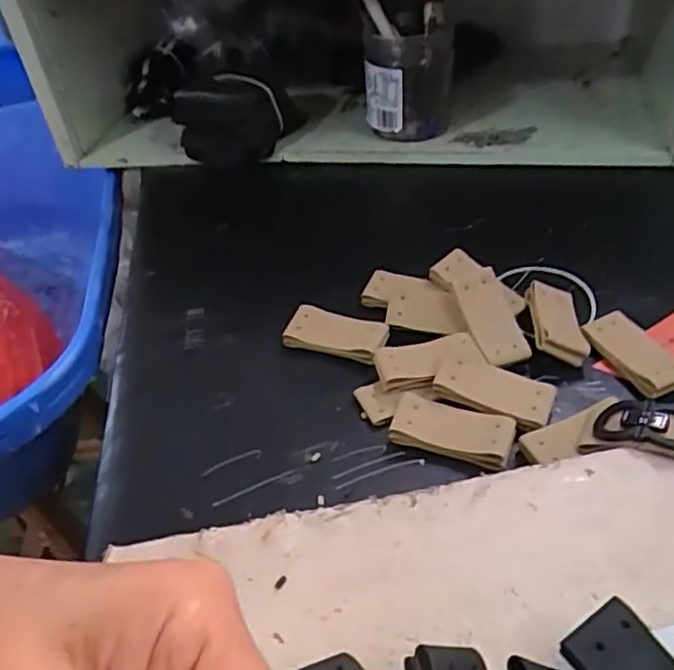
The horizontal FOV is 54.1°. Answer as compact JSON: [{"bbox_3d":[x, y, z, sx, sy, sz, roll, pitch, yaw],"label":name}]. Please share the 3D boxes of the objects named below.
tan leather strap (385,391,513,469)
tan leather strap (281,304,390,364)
[{"bbox_3d":[0.061,0.051,0.354,0.064,0.013,0.031,13,44,24],"label":"tan leather strap"},{"bbox_3d":[0.000,-0.002,0.414,0.061,0.015,0.029,11,44,21],"label":"tan leather strap"}]

